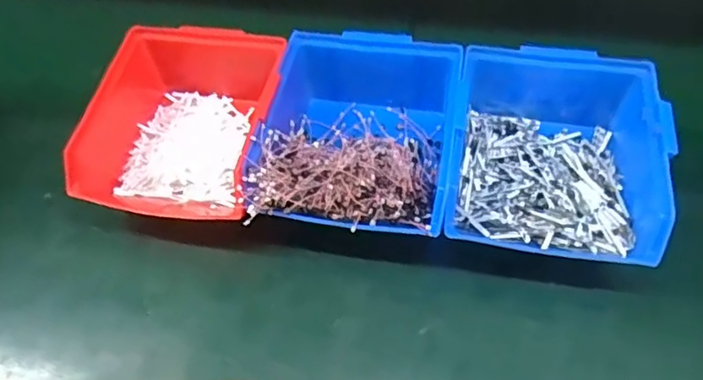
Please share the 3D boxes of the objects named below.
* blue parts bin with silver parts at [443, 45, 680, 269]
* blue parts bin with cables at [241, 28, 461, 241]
[{"bbox_3d":[0.127,-0.021,0.363,0.126,0.065,0.142,8,59,9],"label":"blue parts bin with silver parts"},{"bbox_3d":[0.006,-0.032,0.377,0.120,0.062,0.145,8,59,9],"label":"blue parts bin with cables"}]

